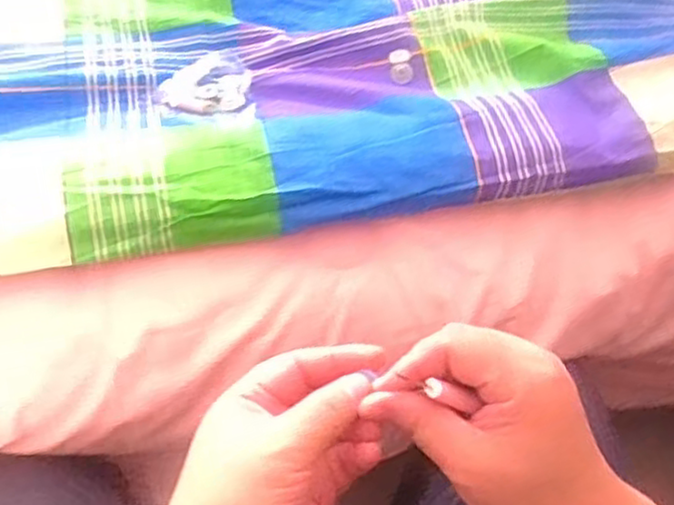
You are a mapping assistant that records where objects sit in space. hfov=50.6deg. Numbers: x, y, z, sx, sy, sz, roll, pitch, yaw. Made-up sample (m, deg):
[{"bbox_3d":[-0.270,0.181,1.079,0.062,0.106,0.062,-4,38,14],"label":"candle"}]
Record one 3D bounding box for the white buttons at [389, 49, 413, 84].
[{"bbox_3d":[0.058,-0.167,0.643,0.020,0.006,0.035,-5,74,2],"label":"white buttons"}]

